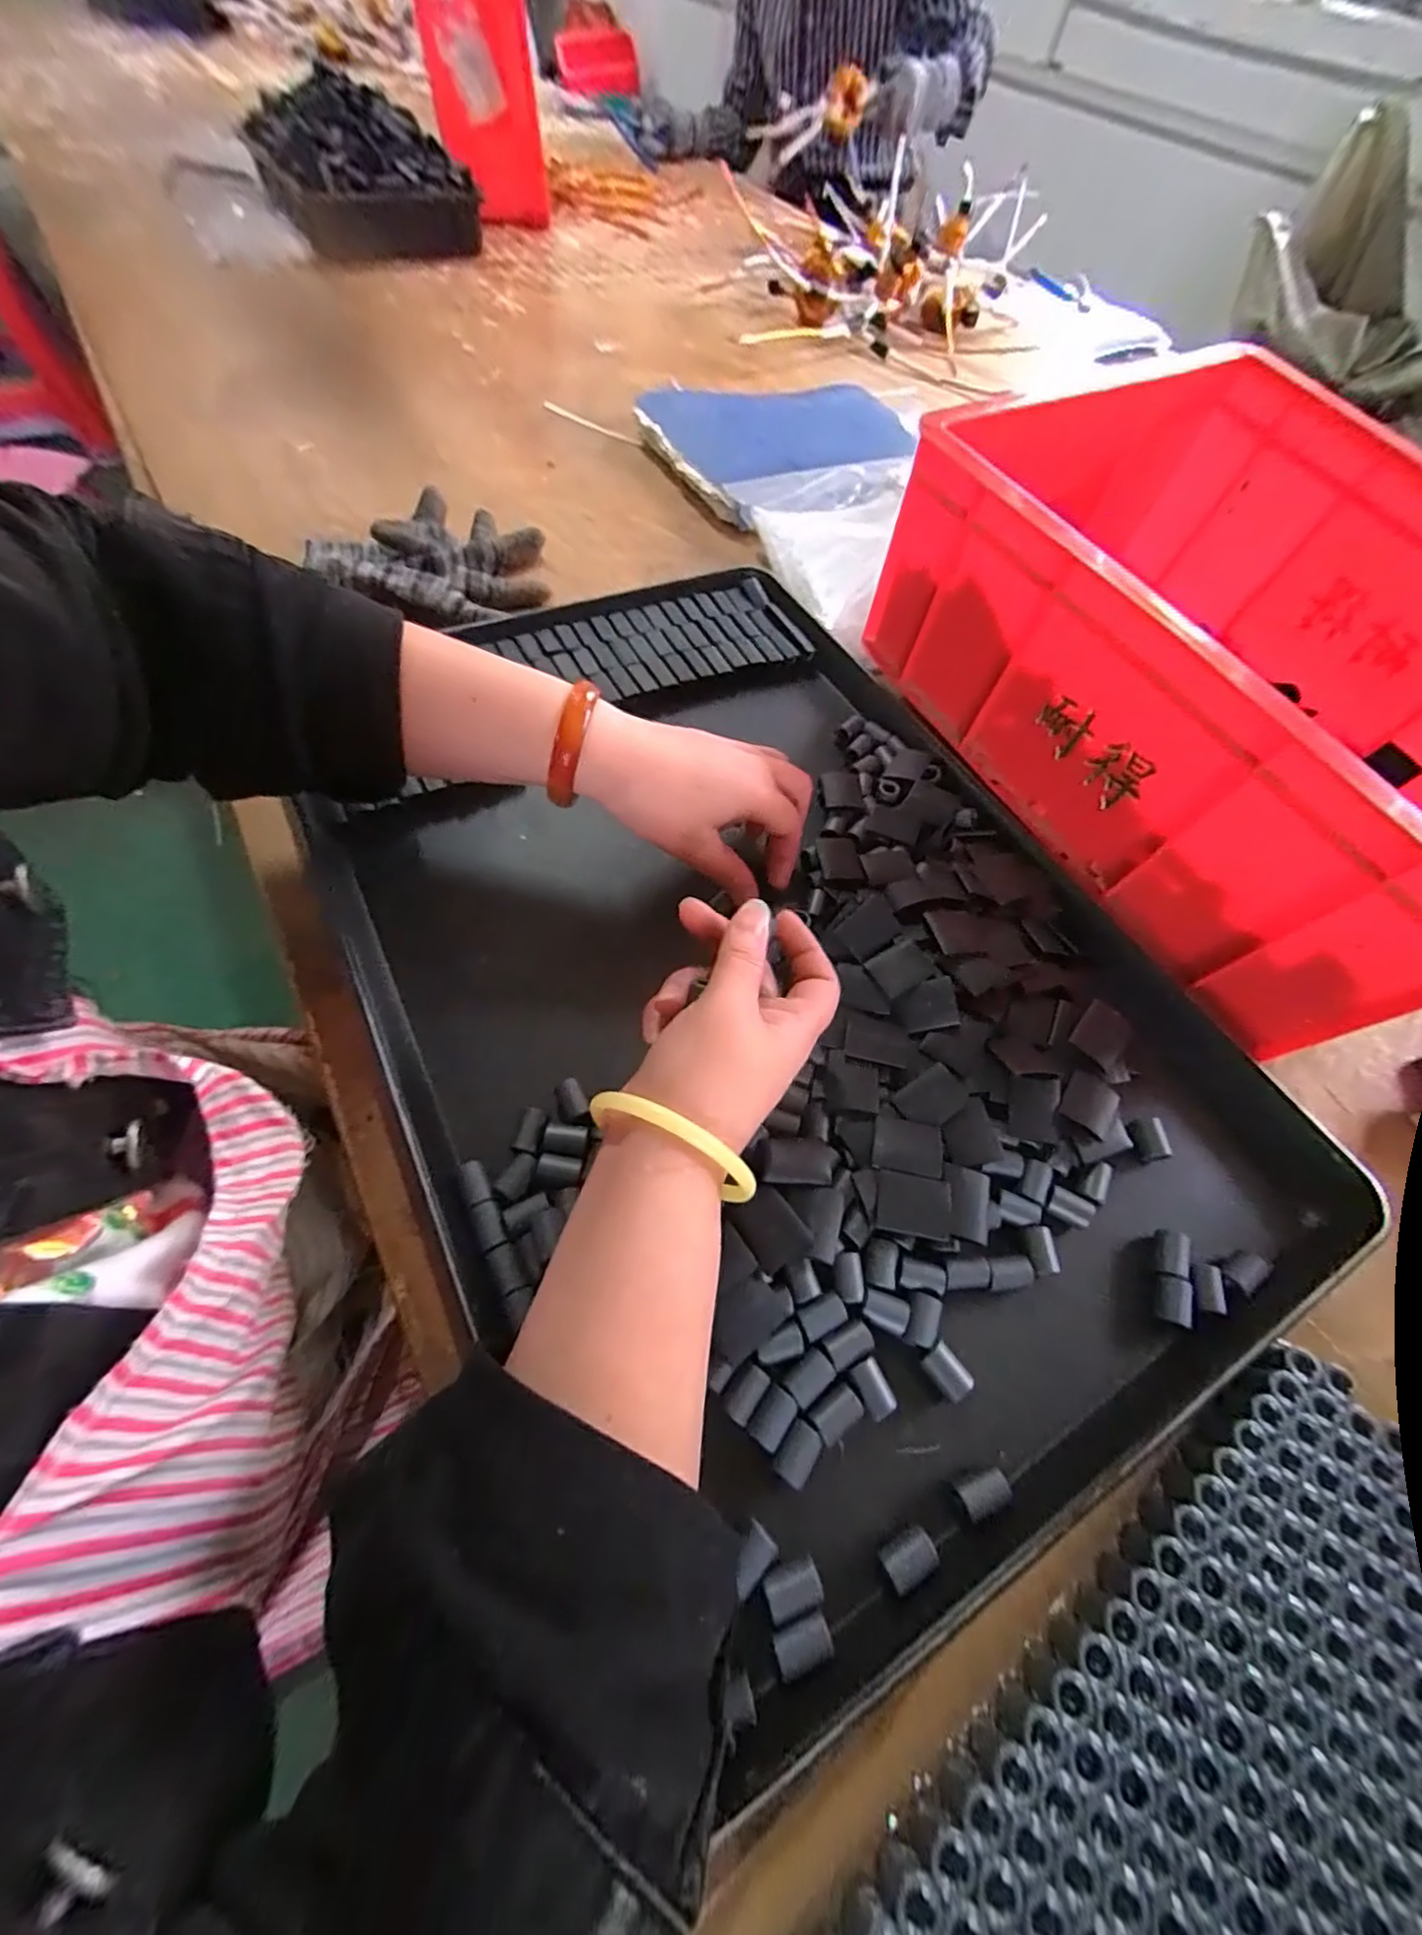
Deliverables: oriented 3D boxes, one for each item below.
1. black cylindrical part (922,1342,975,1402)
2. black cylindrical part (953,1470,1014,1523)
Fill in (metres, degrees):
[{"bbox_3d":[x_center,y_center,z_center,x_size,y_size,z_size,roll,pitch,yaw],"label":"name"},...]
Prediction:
[{"bbox_3d":[0.098,0.170,0.272,0.013,0.012,0.020,-33,67,-21],"label":"black cylindrical part"},{"bbox_3d":[0.104,0.205,0.251,0.022,0.012,0.013,-10,61,-10],"label":"black cylindrical part"}]

